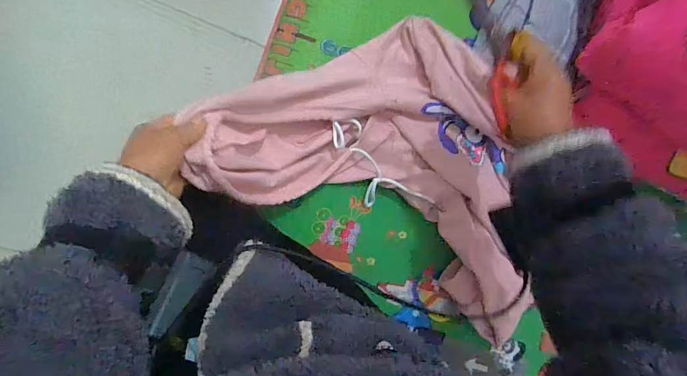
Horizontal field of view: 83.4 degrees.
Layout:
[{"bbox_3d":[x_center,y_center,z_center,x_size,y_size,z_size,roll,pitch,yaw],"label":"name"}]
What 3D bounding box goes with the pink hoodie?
[{"bbox_3d":[0.072,-0.056,0.471,0.399,0.120,0.318,32,86,-8],"label":"pink hoodie"}]

